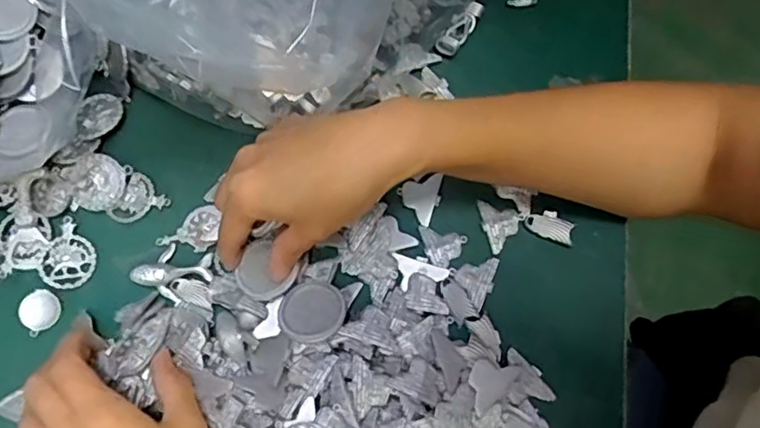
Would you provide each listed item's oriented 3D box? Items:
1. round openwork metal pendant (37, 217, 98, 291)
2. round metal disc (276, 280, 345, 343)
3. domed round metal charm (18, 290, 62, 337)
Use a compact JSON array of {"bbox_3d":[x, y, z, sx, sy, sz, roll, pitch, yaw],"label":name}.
[{"bbox_3d":[-0.201,0.027,0.381,0.033,0.004,0.041,23,74,8],"label":"round openwork metal pendant"},{"bbox_3d":[-0.040,0.057,0.346,0.037,0.006,0.038,0,72,1],"label":"round metal disc"},{"bbox_3d":[-0.215,0.061,0.369,0.024,0.009,0.023,0,72,1],"label":"domed round metal charm"}]

